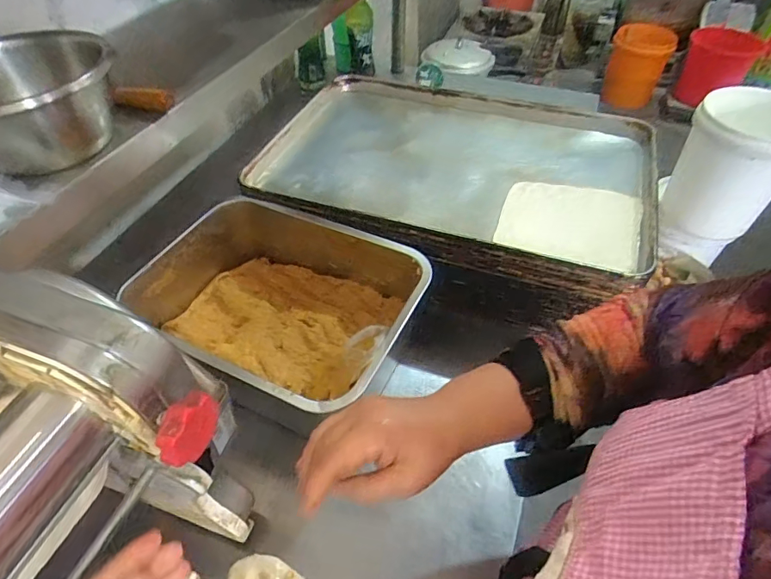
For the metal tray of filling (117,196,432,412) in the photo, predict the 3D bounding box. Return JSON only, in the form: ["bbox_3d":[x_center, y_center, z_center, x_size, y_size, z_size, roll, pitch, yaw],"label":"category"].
[{"bbox_3d":[-0.145,0.025,0.655,0.371,0.123,0.268,23,52,21],"label":"metal tray of filling"}]

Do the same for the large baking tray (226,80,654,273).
[{"bbox_3d":[0.118,-0.222,0.812,0.605,0.047,0.433,14,50,14],"label":"large baking tray"}]

